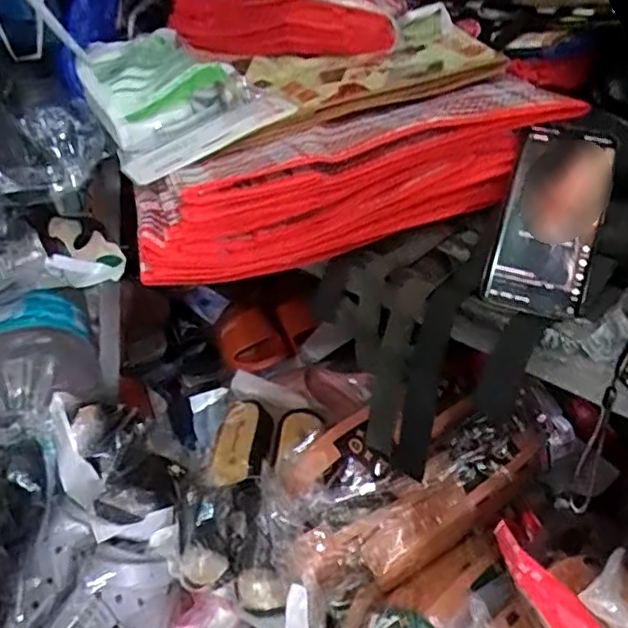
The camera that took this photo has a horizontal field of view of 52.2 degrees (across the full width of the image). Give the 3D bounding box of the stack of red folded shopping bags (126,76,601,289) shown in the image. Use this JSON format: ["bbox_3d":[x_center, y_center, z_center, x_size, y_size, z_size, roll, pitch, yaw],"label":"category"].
[{"bbox_3d":[0.033,-0.109,0.539,0.368,0.097,0.104,-19,26,-7],"label":"stack of red folded shopping bags"}]

